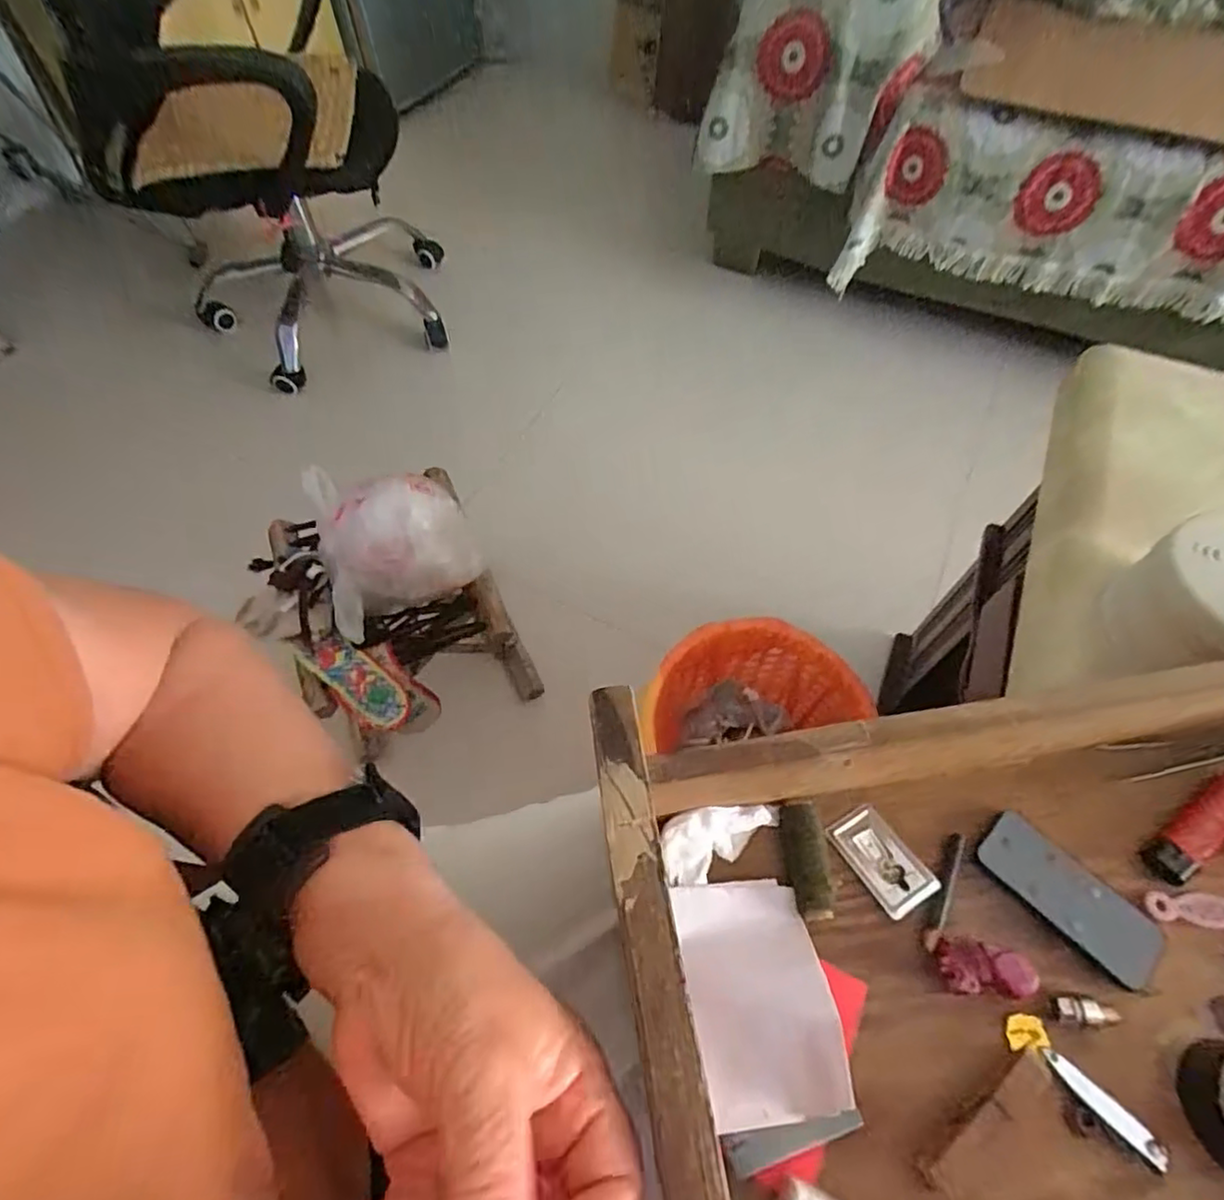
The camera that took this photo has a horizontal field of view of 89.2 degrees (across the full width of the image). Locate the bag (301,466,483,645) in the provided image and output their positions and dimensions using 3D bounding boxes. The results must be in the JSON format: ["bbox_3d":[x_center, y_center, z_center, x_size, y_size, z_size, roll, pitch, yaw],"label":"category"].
[{"bbox_3d":[-0.240,-0.058,0.683,0.168,0.146,0.089,-20,61,-13],"label":"bag"}]

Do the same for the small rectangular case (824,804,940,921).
[{"bbox_3d":[0.144,0.138,0.331,0.033,0.005,0.053,-27,63,-16],"label":"small rectangular case"}]

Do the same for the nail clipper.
[{"bbox_3d":[0.214,0.219,0.270,0.011,0.007,0.049,-34,65,-19],"label":"nail clipper"}]

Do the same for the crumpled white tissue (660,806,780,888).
[{"bbox_3d":[0.060,0.126,0.325,0.068,0.032,0.029,-11,60,-7],"label":"crumpled white tissue"}]

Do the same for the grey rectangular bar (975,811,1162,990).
[{"bbox_3d":[0.231,0.148,0.314,0.040,0.008,0.083,-39,67,-21],"label":"grey rectangular bar"}]

